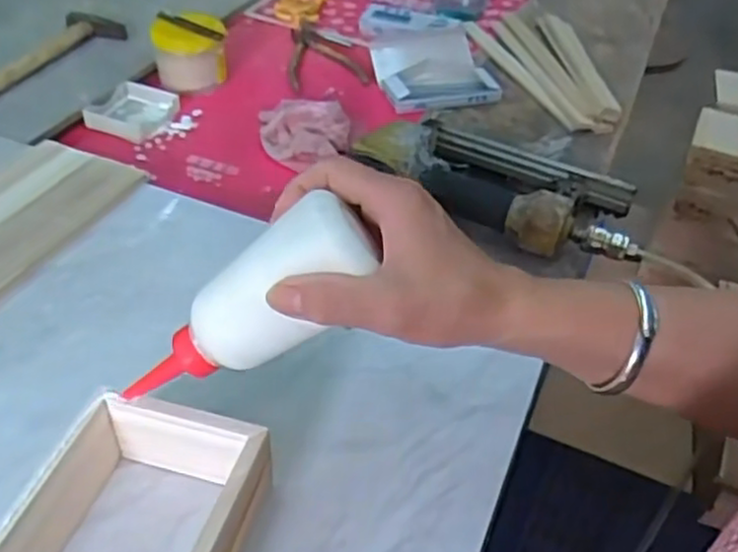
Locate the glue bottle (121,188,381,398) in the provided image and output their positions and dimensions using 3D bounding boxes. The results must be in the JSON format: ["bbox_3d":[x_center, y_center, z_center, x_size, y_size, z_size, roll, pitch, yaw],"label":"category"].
[{"bbox_3d":[-0.065,0.021,0.368,0.038,0.152,0.044,34,23,-40],"label":"glue bottle"}]

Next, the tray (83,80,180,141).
[{"bbox_3d":[-0.251,-0.175,0.755,0.079,0.021,0.078,13,42,9],"label":"tray"}]

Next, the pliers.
[{"bbox_3d":[-0.051,-0.274,0.877,0.092,0.010,0.160,-1,42,-7],"label":"pliers"}]

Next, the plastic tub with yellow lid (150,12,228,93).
[{"bbox_3d":[-0.200,-0.251,0.803,0.079,0.065,0.070,-4,43,-11],"label":"plastic tub with yellow lid"}]

